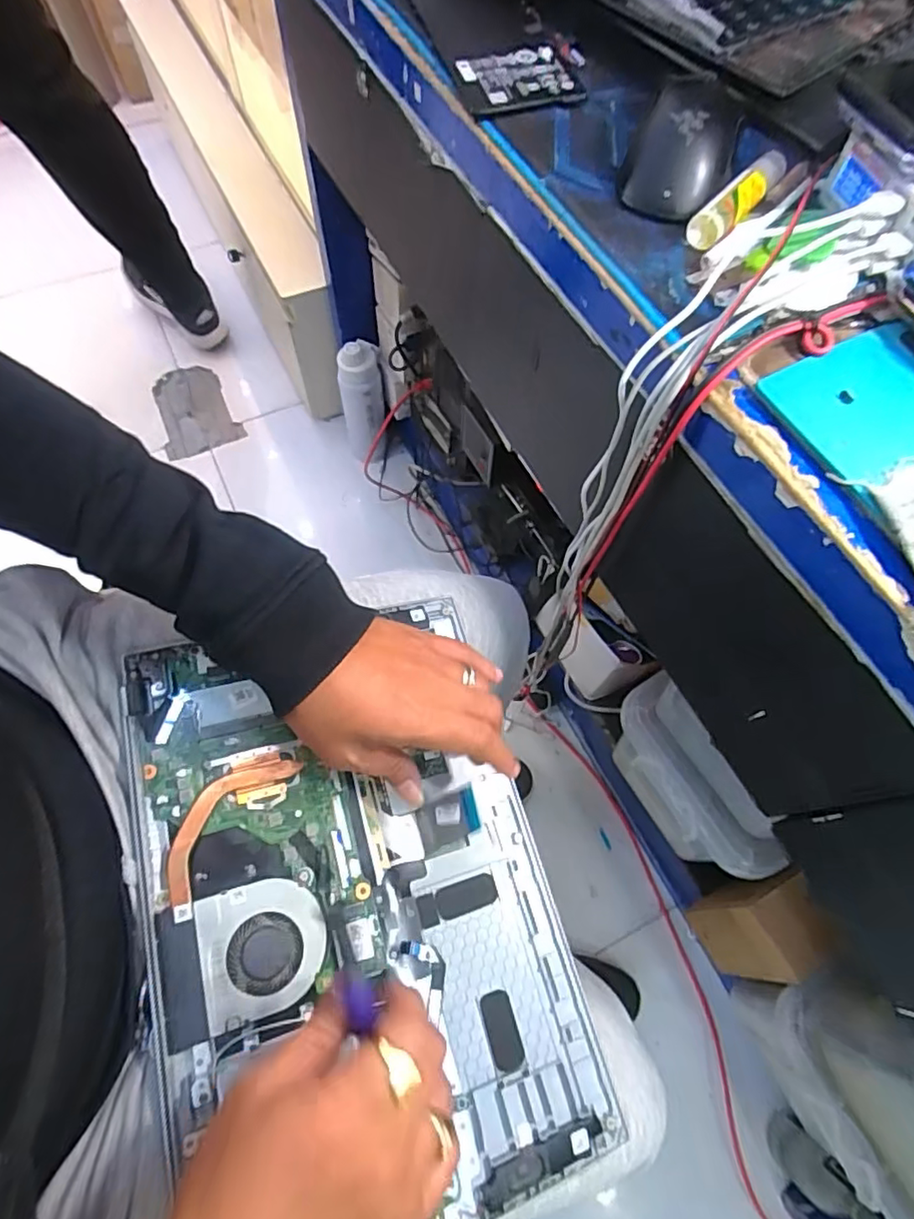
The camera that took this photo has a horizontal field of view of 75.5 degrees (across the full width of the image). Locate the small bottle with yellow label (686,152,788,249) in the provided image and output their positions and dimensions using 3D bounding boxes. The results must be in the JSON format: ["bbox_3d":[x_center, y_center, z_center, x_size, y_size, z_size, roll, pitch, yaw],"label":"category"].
[{"bbox_3d":[0.176,-0.257,0.368,0.023,0.020,0.089,37,70,13],"label":"small bottle with yellow label"}]

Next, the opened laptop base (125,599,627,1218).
[{"bbox_3d":[-0.061,0.171,0.365,0.236,0.020,0.348,-10,68,-19],"label":"opened laptop base"}]

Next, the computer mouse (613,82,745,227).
[{"bbox_3d":[0.145,-0.297,0.376,0.065,0.041,0.095,22,67,8],"label":"computer mouse"}]

